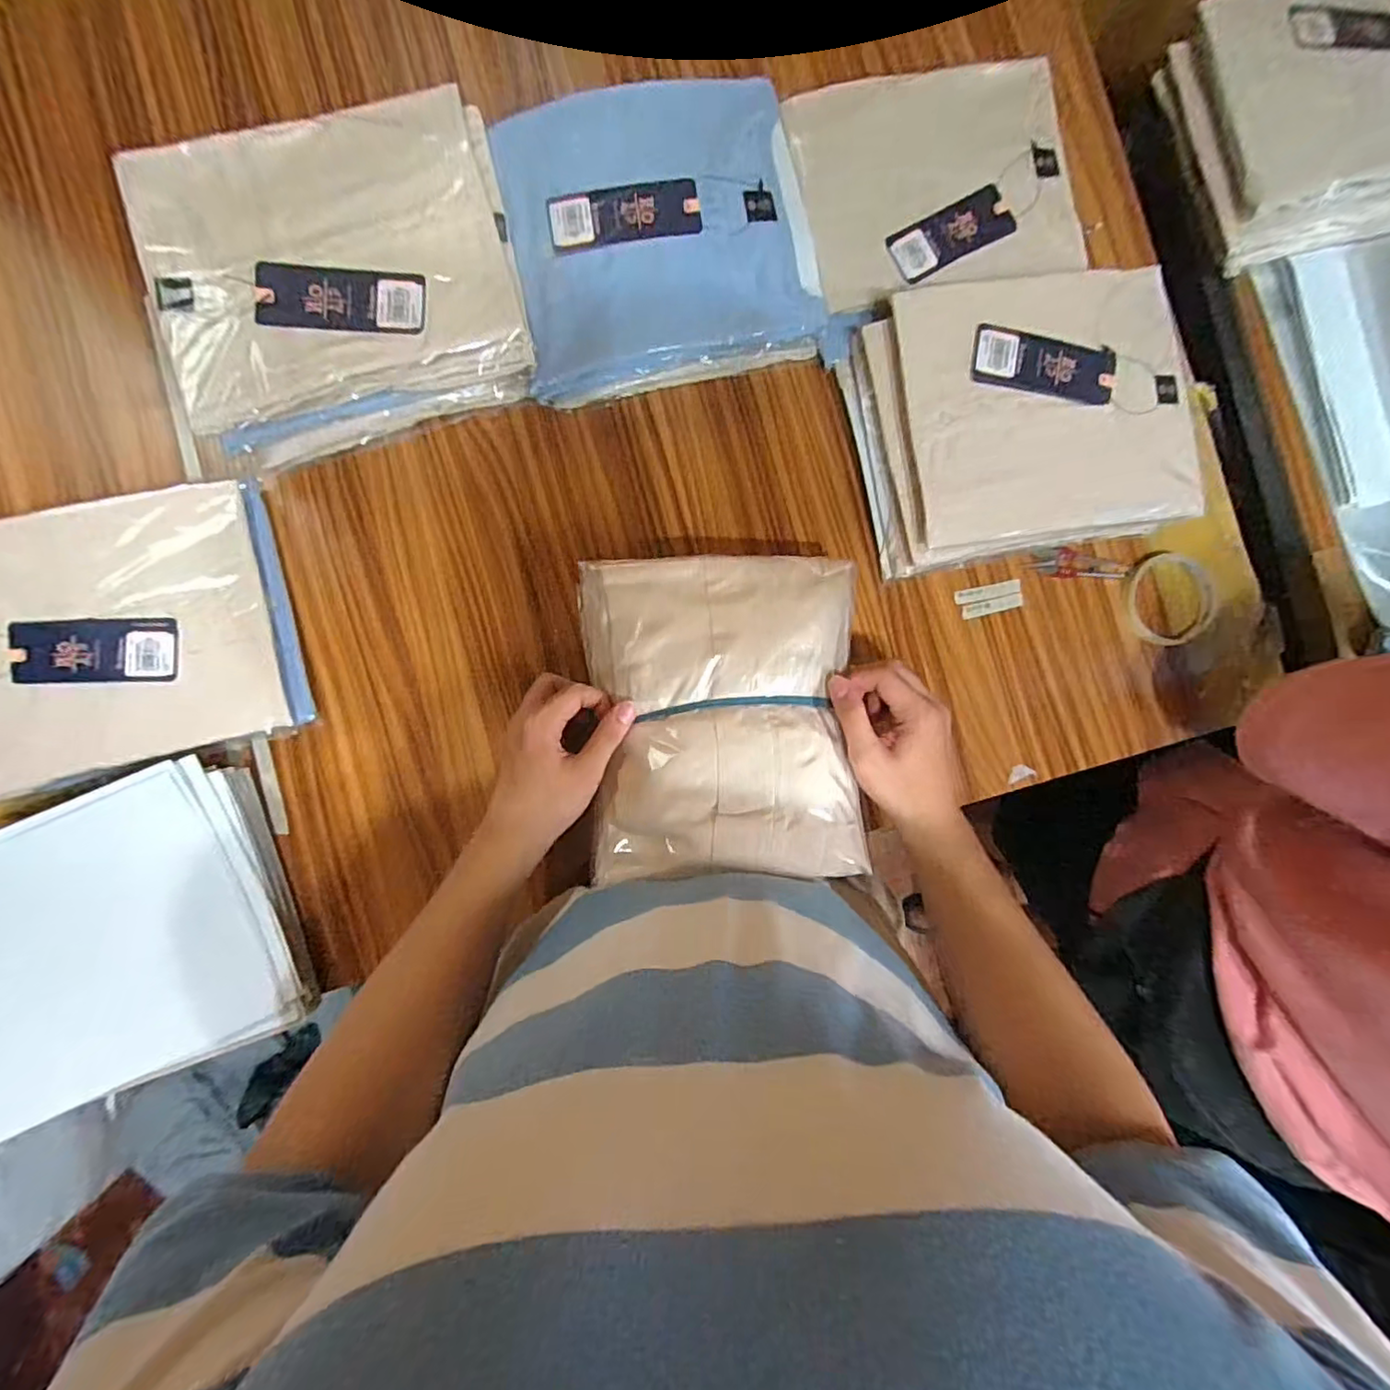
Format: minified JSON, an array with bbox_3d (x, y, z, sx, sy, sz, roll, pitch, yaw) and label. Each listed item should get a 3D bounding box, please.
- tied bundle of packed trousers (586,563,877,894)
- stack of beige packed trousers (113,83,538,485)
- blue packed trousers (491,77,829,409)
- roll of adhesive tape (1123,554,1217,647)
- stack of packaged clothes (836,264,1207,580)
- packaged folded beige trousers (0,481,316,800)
[{"bbox_3d":[0.023,0.014,0.470,0.208,0.052,0.244,-2,88,-4],"label":"tied bundle of packed trousers"},{"bbox_3d":[-0.280,-0.323,0.498,0.276,0.100,0.217,-19,88,-4],"label":"stack of beige packed trousers"},{"bbox_3d":[-0.029,-0.376,0.509,0.246,0.061,0.210,-13,88,-4],"label":"blue packed trousers"},{"bbox_3d":[0.450,-0.090,0.580,0.081,0.018,0.087,0,87,-4],"label":"roll of adhesive tape"},{"bbox_3d":[0.286,-0.231,0.538,0.264,0.095,0.214,-11,88,-5],"label":"stack of packaged clothes"},{"bbox_3d":[-0.477,-0.044,0.498,0.269,0.052,0.212,-14,89,-5],"label":"packaged folded beige trousers"}]

